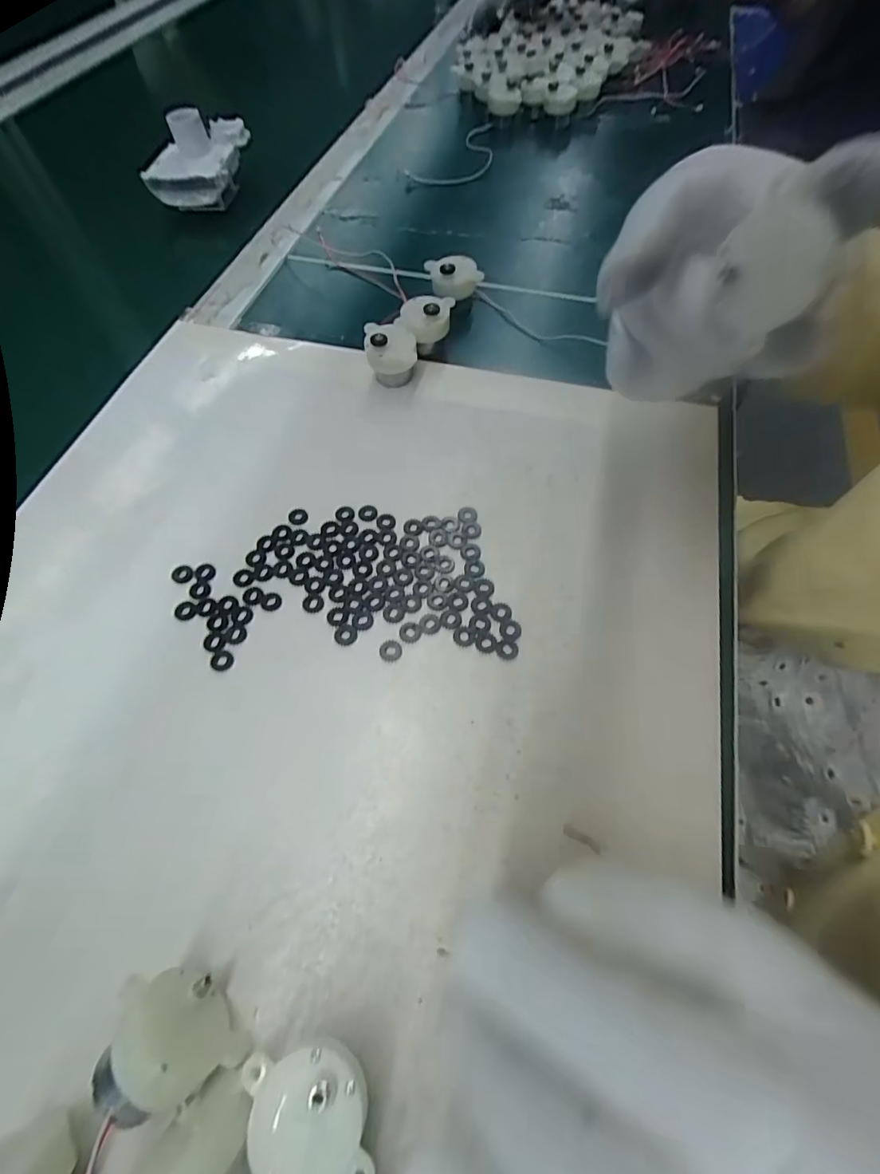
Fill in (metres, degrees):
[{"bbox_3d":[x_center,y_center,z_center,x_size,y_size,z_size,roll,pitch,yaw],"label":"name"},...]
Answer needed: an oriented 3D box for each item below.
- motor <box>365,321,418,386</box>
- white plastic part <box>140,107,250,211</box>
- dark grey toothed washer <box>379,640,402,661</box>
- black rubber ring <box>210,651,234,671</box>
[{"bbox_3d":[-0.031,-0.150,0.303,0.032,0.032,0.032,-5,62,-1],"label":"motor"},{"bbox_3d":[-0.208,-0.376,0.411,0.065,0.056,0.089,13,63,9],"label":"white plastic part"},{"bbox_3d":[-0.024,0.030,0.224,0.010,0.004,0.010,-1,62,1],"label":"dark grey toothed washer"},{"bbox_3d":[-0.104,0.035,0.223,0.011,0.004,0.010,-1,62,1],"label":"black rubber ring"}]

